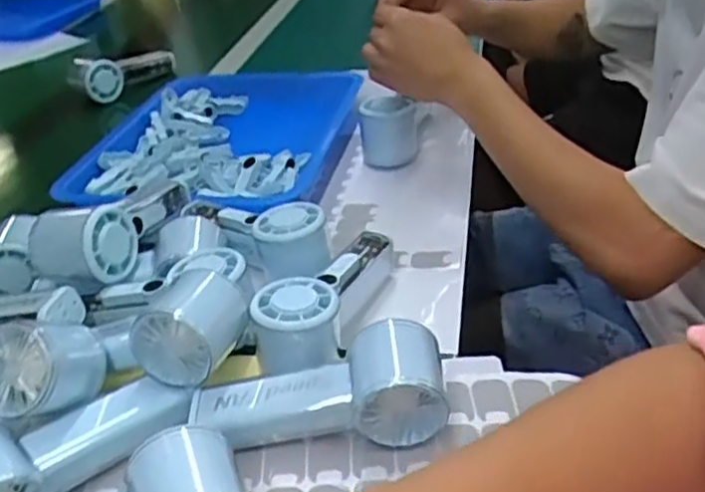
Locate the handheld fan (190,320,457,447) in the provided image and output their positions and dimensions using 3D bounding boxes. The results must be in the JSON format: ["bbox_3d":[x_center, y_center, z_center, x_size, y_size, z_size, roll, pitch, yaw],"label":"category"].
[{"bbox_3d":[-0.021,0.090,0.438,0.147,0.063,0.049,-6,34,2],"label":"handheld fan"}]

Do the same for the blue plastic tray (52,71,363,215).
[{"bbox_3d":[-0.141,-0.123,0.833,0.252,0.050,0.355,2,35,13],"label":"blue plastic tray"}]

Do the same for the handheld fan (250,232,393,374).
[{"bbox_3d":[-0.018,0.032,0.528,0.057,0.061,0.146,5,35,17],"label":"handheld fan"}]

